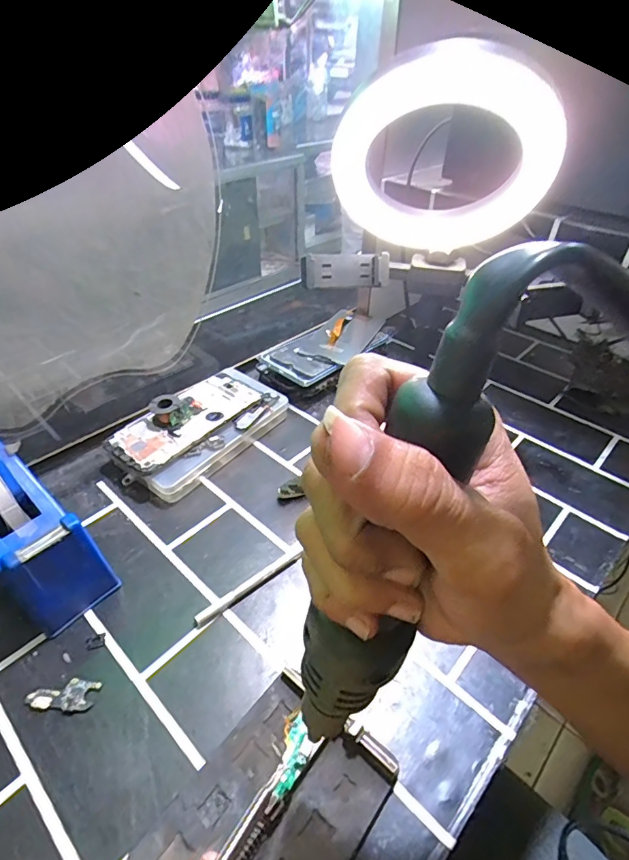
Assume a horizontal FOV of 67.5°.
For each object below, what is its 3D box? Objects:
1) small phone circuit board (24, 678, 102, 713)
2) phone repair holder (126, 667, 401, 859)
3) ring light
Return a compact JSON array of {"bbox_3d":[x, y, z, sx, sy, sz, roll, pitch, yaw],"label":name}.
[{"bbox_3d":[-0.163,0.170,0.303,0.043,0.004,0.020,3,40,3],"label":"small phone circuit board"},{"bbox_3d":[-0.023,0.204,0.253,0.088,0.014,0.122,28,47,29],"label":"phone repair holder"},{"bbox_3d":[0.090,-0.185,0.332,0.150,0.168,0.023,11,78,-5],"label":"ring light"}]

